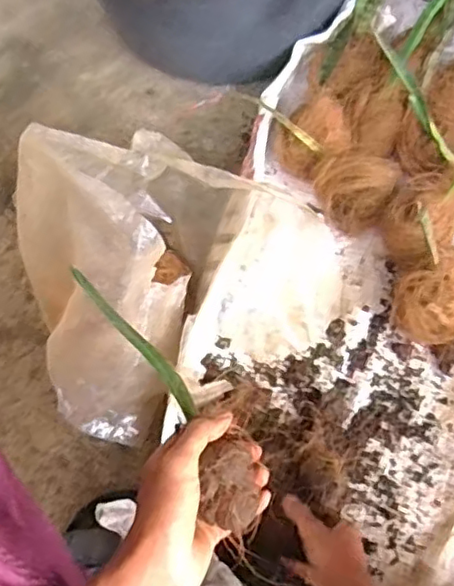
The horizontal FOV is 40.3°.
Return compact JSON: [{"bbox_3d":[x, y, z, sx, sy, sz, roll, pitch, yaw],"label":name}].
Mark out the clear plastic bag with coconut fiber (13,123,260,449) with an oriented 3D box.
[{"bbox_3d":[-0.144,-0.030,0.713,0.229,0.247,0.339,23,76,10],"label":"clear plastic bag with coconut fiber"}]

